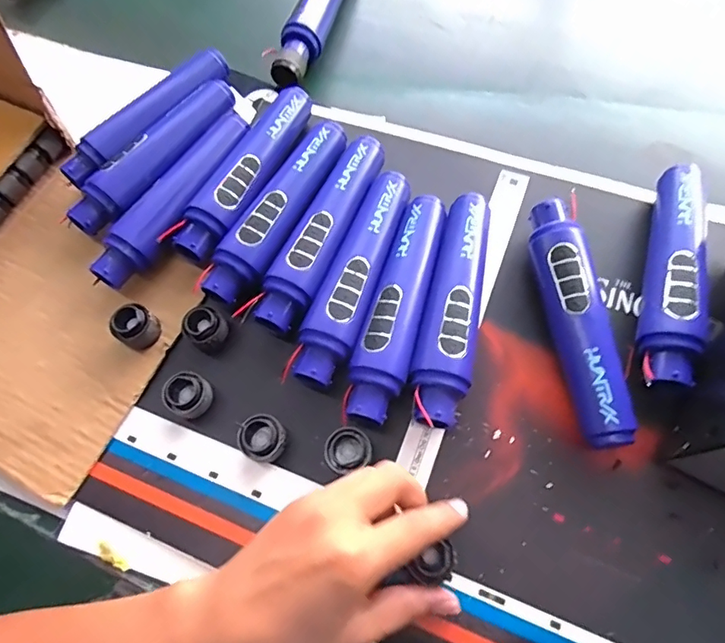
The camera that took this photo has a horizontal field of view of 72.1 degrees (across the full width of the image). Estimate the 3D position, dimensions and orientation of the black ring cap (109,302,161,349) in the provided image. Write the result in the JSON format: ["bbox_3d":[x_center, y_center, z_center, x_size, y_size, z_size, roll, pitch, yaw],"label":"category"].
[{"bbox_3d":[-0.164,0.005,0.364,0.027,0.029,0.028,32,73,15],"label":"black ring cap"}]

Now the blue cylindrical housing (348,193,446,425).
[{"bbox_3d":[0.026,-0.014,0.354,0.038,0.034,0.172,13,69,9],"label":"blue cylindrical housing"}]

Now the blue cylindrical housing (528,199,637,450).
[{"bbox_3d":[0.141,-0.001,0.341,0.034,0.039,0.171,-6,67,1],"label":"blue cylindrical housing"}]

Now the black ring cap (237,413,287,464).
[{"bbox_3d":[-0.066,0.077,0.332,0.028,0.025,0.029,-1,67,3],"label":"black ring cap"}]

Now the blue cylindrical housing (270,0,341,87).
[{"bbox_3d":[-0.044,-0.312,0.493,0.034,0.033,0.193,13,69,9],"label":"blue cylindrical housing"}]

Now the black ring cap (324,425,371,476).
[{"bbox_3d":[-0.010,0.084,0.325,0.029,0.019,0.027,-1,67,3],"label":"black ring cap"}]

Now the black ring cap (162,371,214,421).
[{"bbox_3d":[-0.120,0.052,0.347,0.030,0.027,0.029,-1,67,3],"label":"black ring cap"}]

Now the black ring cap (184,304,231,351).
[{"bbox_3d":[-0.111,0.007,0.362,0.028,0.031,0.027,0,68,1],"label":"black ring cap"}]

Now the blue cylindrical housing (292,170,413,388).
[{"bbox_3d":[-0.004,-0.034,0.367,0.038,0.037,0.173,18,70,10],"label":"blue cylindrical housing"}]

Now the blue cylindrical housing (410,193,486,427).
[{"bbox_3d":[0.064,-0.011,0.350,0.037,0.037,0.173,11,69,8],"label":"blue cylindrical housing"}]

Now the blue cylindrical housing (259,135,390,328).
[{"bbox_3d":[-0.027,-0.070,0.381,0.036,0.036,0.175,22,70,12],"label":"blue cylindrical housing"}]

